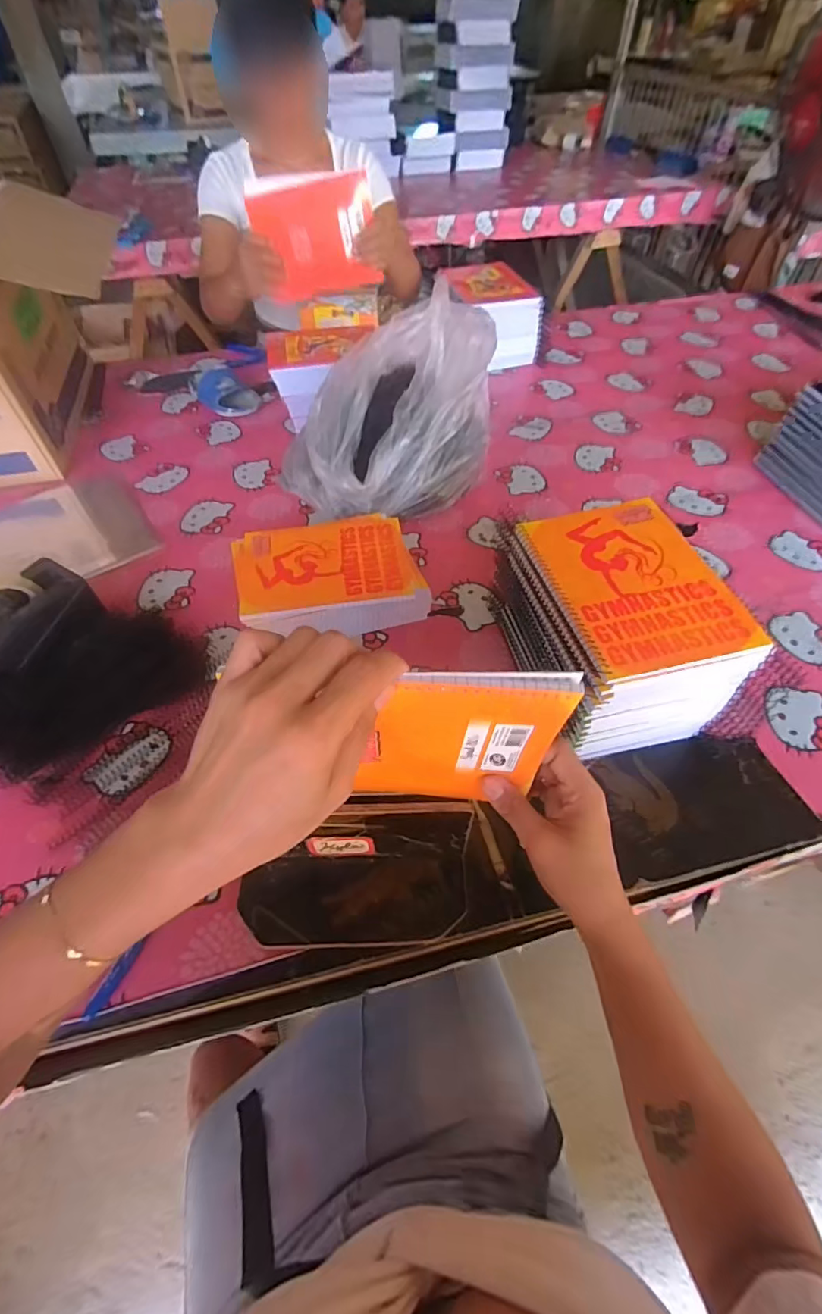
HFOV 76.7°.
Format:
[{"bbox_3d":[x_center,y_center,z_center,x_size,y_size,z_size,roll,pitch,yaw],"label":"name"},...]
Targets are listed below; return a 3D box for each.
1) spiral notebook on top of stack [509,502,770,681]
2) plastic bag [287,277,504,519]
[{"bbox_3d":[0.200,-0.071,0.471,0.149,0.007,0.201,-11,53,-7],"label":"spiral notebook on top of stack"},{"bbox_3d":[-0.021,-0.339,0.752,0.299,0.200,0.217,-37,60,-24],"label":"plastic bag"}]

